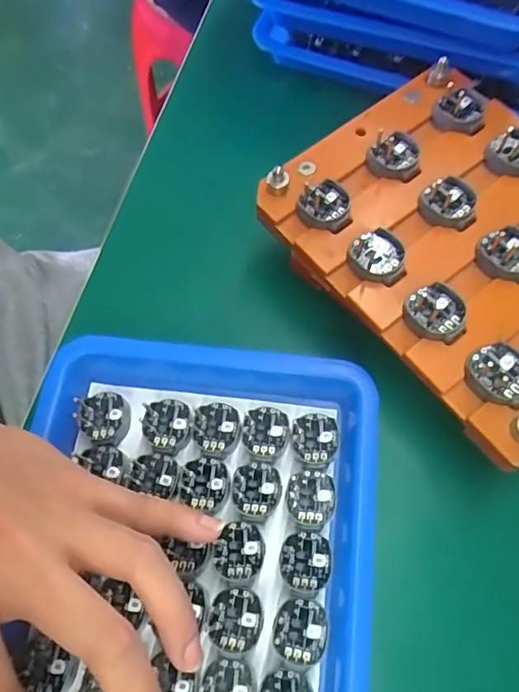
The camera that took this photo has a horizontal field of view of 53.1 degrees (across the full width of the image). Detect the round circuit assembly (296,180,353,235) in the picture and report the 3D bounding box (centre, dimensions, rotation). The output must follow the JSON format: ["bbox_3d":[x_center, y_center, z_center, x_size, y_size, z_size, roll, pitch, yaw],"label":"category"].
[{"bbox_3d":[0.034,-0.072,0.266,0.028,0.006,0.026,0,68,0],"label":"round circuit assembly"}]

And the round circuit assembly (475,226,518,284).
[{"bbox_3d":[0.121,-0.046,0.253,0.027,0.006,0.028,0,68,0],"label":"round circuit assembly"}]

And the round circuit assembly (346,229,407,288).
[{"bbox_3d":[0.058,-0.043,0.254,0.025,0.007,0.028,-25,70,-10],"label":"round circuit assembly"}]

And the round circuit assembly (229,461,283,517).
[{"bbox_3d":[-0.002,0.071,0.258,0.025,0.004,0.025,0,68,0],"label":"round circuit assembly"}]

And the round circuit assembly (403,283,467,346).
[{"bbox_3d":[0.082,-0.015,0.242,0.026,0.006,0.027,0,68,0],"label":"round circuit assembly"}]

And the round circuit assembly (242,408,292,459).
[{"bbox_3d":[0.003,0.044,0.268,0.024,0.004,0.026,0,68,0],"label":"round circuit assembly"}]

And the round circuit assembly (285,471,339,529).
[{"bbox_3d":[0.026,0.075,0.254,0.024,0.004,0.027,7,68,3],"label":"round circuit assembly"}]

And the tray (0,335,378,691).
[{"bbox_3d":[-0.035,0.104,0.243,0.175,0.029,0.209,6,69,2],"label":"tray"}]

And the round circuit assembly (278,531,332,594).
[{"bbox_3d":[0.022,0.101,0.244,0.024,0.004,0.025,0,68,0],"label":"round circuit assembly"}]

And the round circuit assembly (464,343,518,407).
[{"bbox_3d":[0.107,0.013,0.231,0.025,0.007,0.028,-34,72,-13],"label":"round circuit assembly"}]

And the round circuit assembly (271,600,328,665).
[{"bbox_3d":[0.019,0.128,0.233,0.023,0.004,0.025,0,68,0],"label":"round circuit assembly"}]

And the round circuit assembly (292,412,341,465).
[{"bbox_3d":[0.029,0.047,0.266,0.024,0.005,0.026,0,68,0],"label":"round circuit assembly"}]

